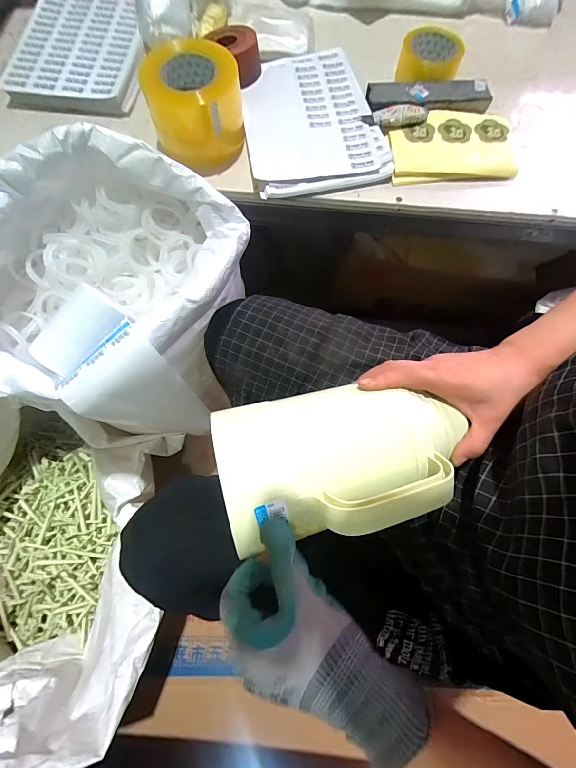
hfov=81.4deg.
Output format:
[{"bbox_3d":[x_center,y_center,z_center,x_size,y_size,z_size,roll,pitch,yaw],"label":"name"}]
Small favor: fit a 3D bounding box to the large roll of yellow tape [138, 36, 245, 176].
[{"bbox_3d":[-0.137,-0.425,0.512,0.128,0.111,0.128,0,73,0],"label":"large roll of yellow tape"}]

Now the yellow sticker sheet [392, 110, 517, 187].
[{"bbox_3d":[0.263,-0.386,0.542,0.197,0.016,0.128,-3,73,-1],"label":"yellow sticker sheet"}]

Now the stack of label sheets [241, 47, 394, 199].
[{"bbox_3d":[0.034,-0.447,0.558,0.210,0.025,0.303,-10,74,-3],"label":"stack of label sheets"}]

